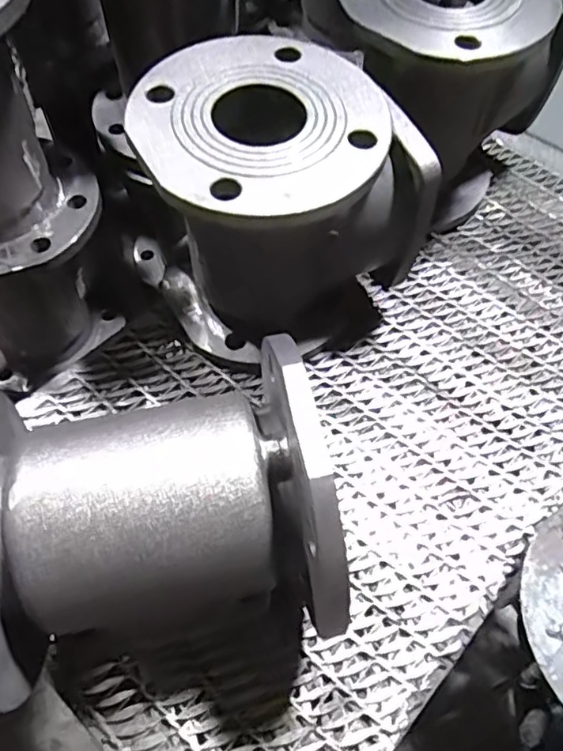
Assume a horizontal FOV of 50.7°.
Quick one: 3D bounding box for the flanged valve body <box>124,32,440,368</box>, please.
[{"bbox_3d":[-0.008,-0.130,0.495,0.189,0.207,0.172,1,60,-1],"label":"flanged valve body"}]

